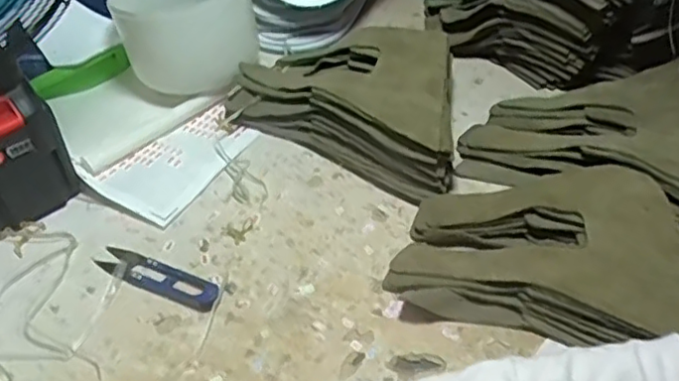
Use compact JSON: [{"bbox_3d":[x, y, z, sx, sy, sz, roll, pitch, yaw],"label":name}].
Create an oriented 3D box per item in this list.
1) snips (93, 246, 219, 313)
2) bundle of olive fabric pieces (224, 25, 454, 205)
[{"bbox_3d":[-0.131,0.060,0.465,0.103,0.009,0.026,21,49,23],"label":"snips"},{"bbox_3d":[0.026,-0.084,0.565,0.212,0.064,0.149,25,50,25],"label":"bundle of olive fabric pieces"}]

